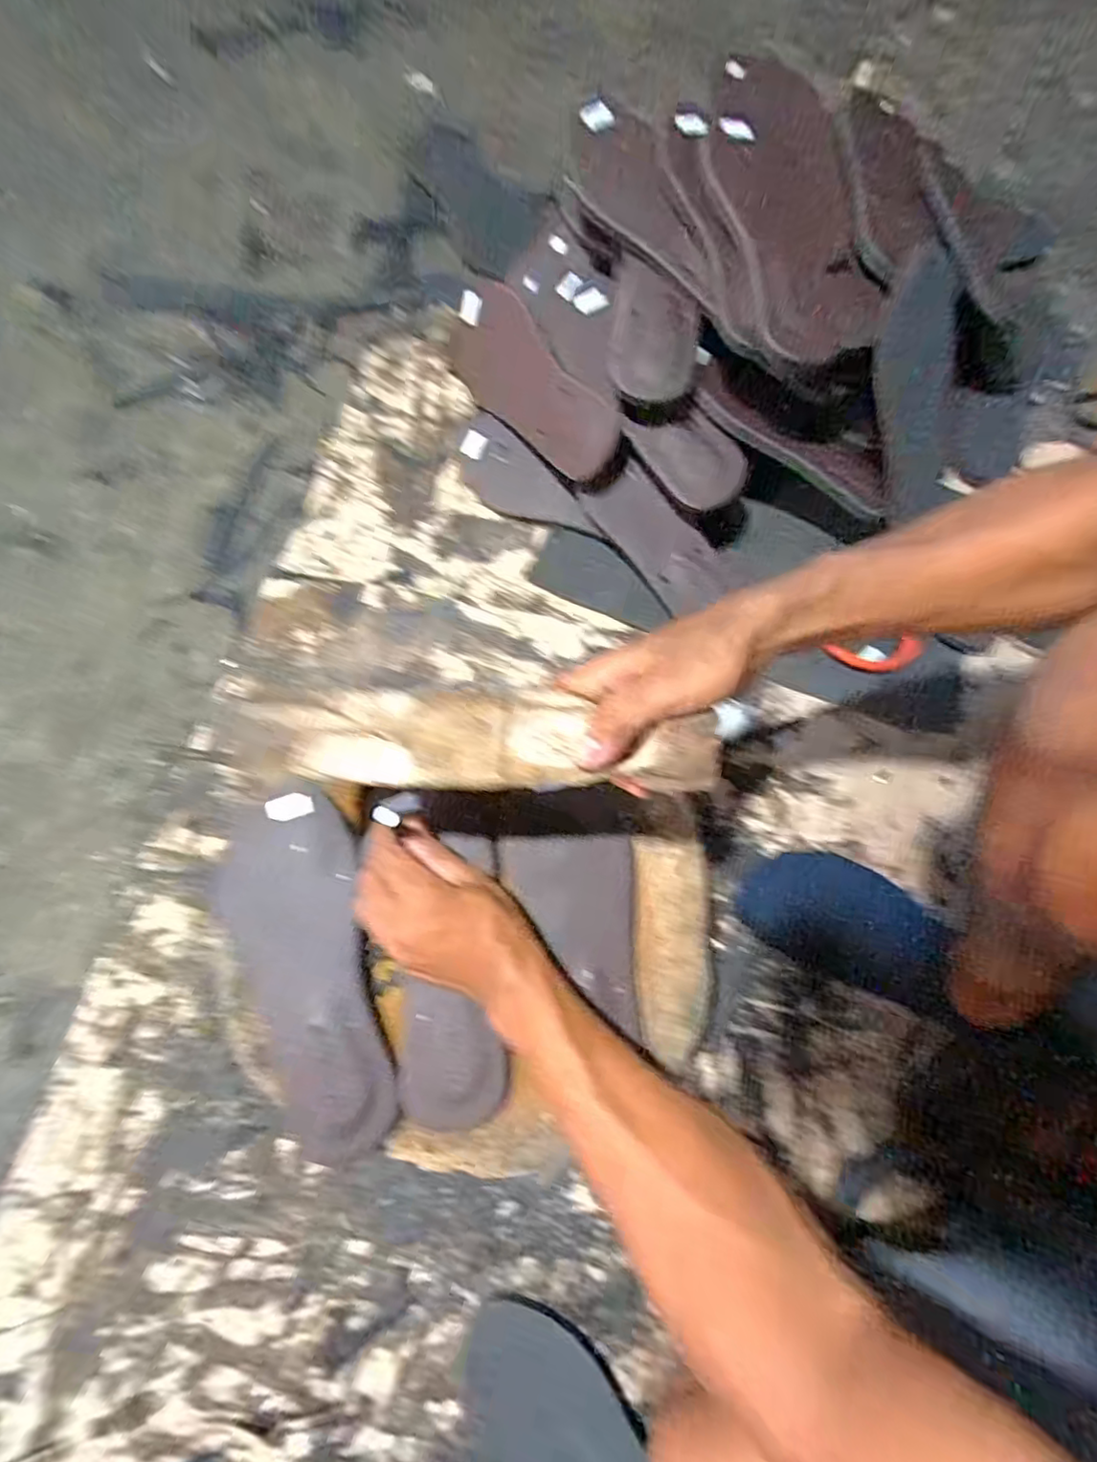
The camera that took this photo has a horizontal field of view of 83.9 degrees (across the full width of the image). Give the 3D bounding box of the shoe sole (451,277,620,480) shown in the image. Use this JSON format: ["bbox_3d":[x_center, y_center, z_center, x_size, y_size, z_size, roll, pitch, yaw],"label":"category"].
[{"bbox_3d":[-0.021,-0.338,0.587,0.019,0.092,0.236,-17,61,-48],"label":"shoe sole"}]

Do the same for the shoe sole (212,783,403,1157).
[{"bbox_3d":[-0.169,0.160,0.425,0.091,0.018,0.242,-18,75,-6],"label":"shoe sole"}]

